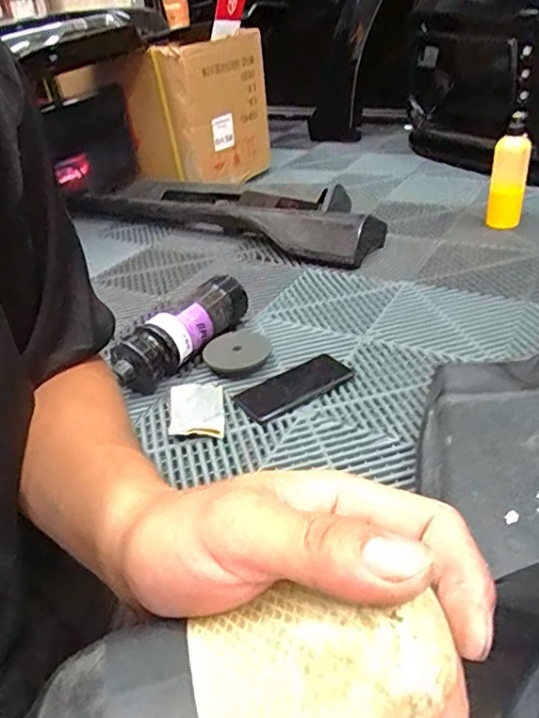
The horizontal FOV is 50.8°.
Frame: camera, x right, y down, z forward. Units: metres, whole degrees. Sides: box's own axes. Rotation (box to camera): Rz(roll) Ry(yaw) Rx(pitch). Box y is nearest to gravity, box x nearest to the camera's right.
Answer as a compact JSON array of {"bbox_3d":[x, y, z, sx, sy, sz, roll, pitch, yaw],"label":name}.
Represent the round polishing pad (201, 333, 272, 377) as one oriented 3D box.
[{"bbox_3d":[-0.046,-0.007,0.824,0.092,0.024,0.077,-18,35,-16],"label":"round polishing pad"}]

